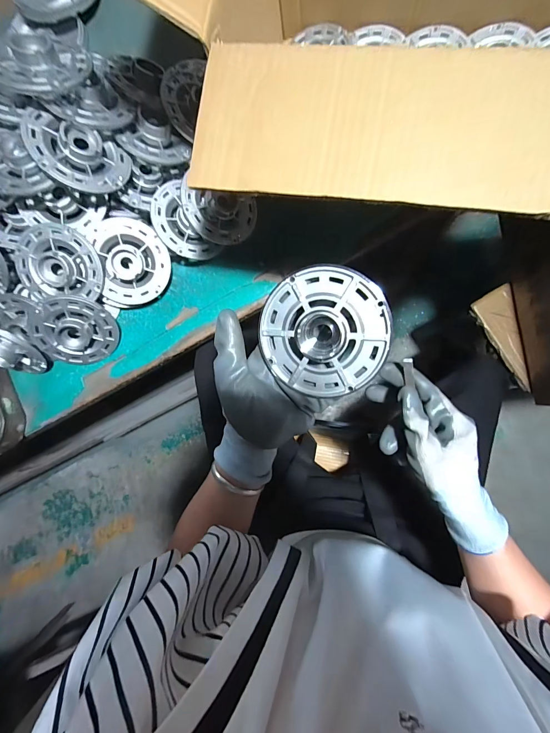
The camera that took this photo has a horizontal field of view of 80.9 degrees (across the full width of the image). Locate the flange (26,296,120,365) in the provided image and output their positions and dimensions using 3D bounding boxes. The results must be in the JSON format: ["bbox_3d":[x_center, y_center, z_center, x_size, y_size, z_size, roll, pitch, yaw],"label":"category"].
[{"bbox_3d":[-0.284,-0.048,0.460,0.106,0.027,0.105,-8,127,-11],"label":"flange"}]

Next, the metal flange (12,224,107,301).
[{"bbox_3d":[-0.288,-0.138,0.428,0.108,0.026,0.091,1,110,-2],"label":"metal flange"}]

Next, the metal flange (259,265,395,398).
[{"bbox_3d":[0.041,-0.028,0.274,0.107,0.010,0.106,3,104,17],"label":"metal flange"}]

